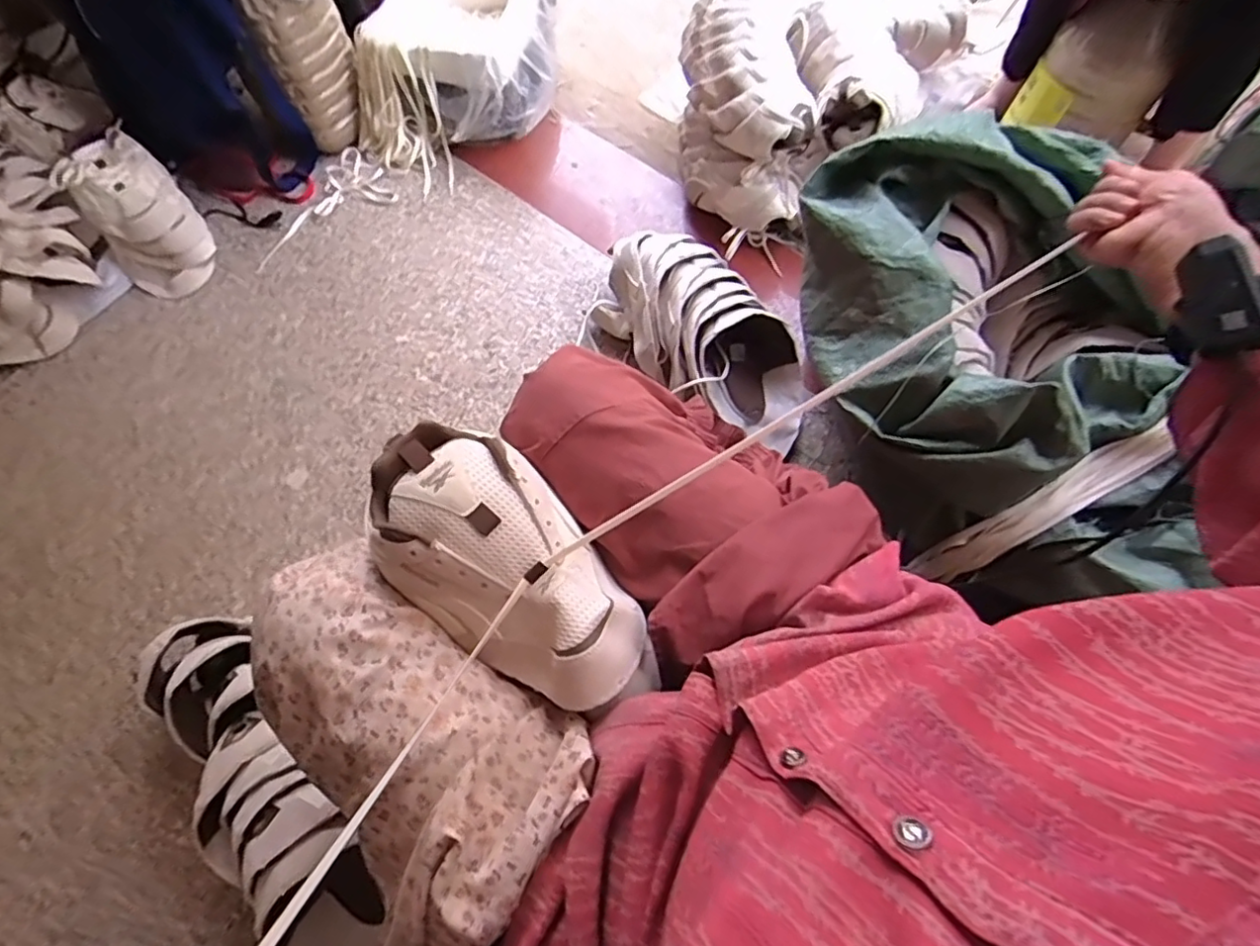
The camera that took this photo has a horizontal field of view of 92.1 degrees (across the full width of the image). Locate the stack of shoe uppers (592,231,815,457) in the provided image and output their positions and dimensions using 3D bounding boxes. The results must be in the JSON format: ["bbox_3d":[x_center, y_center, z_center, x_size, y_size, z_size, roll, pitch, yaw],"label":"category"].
[{"bbox_3d":[0.111,-0.205,0.925,0.187,0.139,0.381,-40,71,-15],"label":"stack of shoe uppers"}]

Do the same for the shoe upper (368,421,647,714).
[{"bbox_3d":[-0.087,0.056,0.416,0.224,0.067,0.119,34,71,15],"label":"shoe upper"}]

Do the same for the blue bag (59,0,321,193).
[{"bbox_3d":[-0.760,-0.712,1.013,0.289,0.445,0.160,8,66,5],"label":"blue bag"}]

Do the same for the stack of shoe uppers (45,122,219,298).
[{"bbox_3d":[-0.846,-0.445,1.052,0.152,0.156,0.213,-35,70,-14],"label":"stack of shoe uppers"}]

